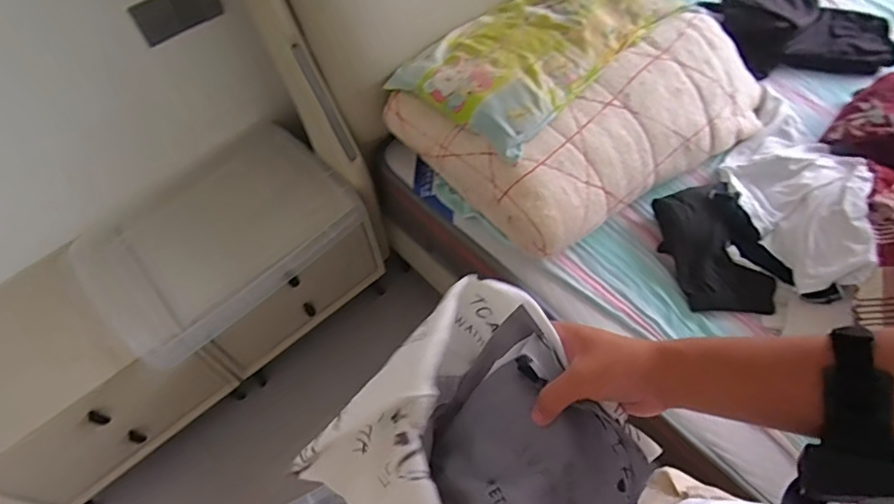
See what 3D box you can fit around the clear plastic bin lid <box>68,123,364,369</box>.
[{"bbox_3d":[-0.512,-0.053,1.202,0.553,0.079,0.424,-40,64,-20],"label":"clear plastic bin lid"}]

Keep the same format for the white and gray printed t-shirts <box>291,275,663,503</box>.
[{"bbox_3d":[0.047,0.183,0.444,0.276,0.105,0.225,37,67,24],"label":"white and gray printed t-shirts"}]

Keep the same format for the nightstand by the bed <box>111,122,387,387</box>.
[{"bbox_3d":[-0.454,0.002,1.340,0.453,0.338,0.383,-39,63,-19],"label":"nightstand by the bed"}]

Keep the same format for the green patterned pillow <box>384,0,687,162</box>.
[{"bbox_3d":[0.212,-0.461,1.122,0.316,0.077,0.638,35,66,23],"label":"green patterned pillow"}]

